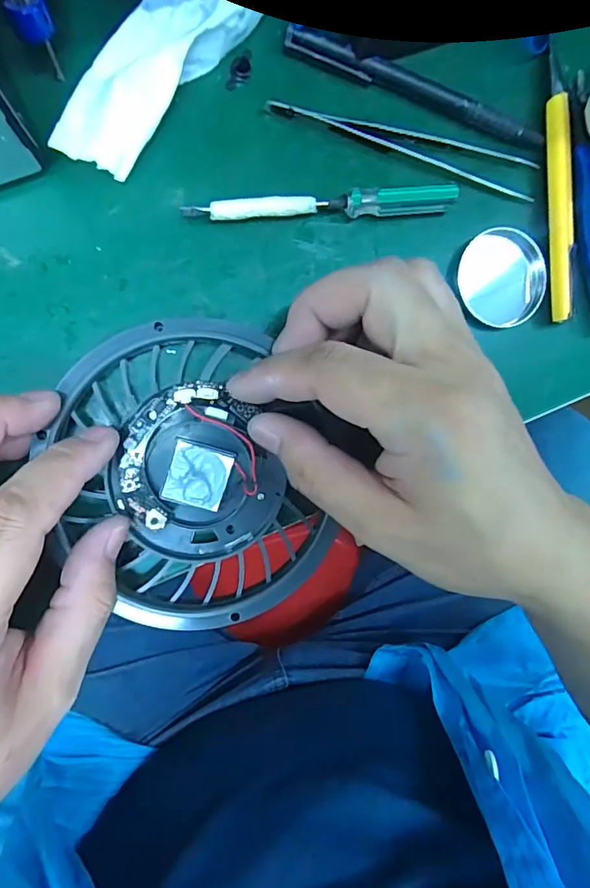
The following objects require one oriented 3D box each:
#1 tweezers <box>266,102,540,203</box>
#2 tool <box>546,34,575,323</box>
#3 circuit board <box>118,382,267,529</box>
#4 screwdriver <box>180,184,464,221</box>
[{"bbox_3d":[0.055,-0.145,0.230,0.134,0.008,0.018,13,91,-10],"label":"tweezers"},{"bbox_3d":[0.129,-0.128,0.238,0.012,0.013,0.131,-4,94,-9],"label":"tool"},{"bbox_3d":[-0.054,0.001,0.213,0.039,0.008,0.070,38,87,-10],"label":"circuit board"},{"bbox_3d":[0.014,-0.110,0.223,0.126,0.013,0.009,-8,95,-9],"label":"screwdriver"}]

